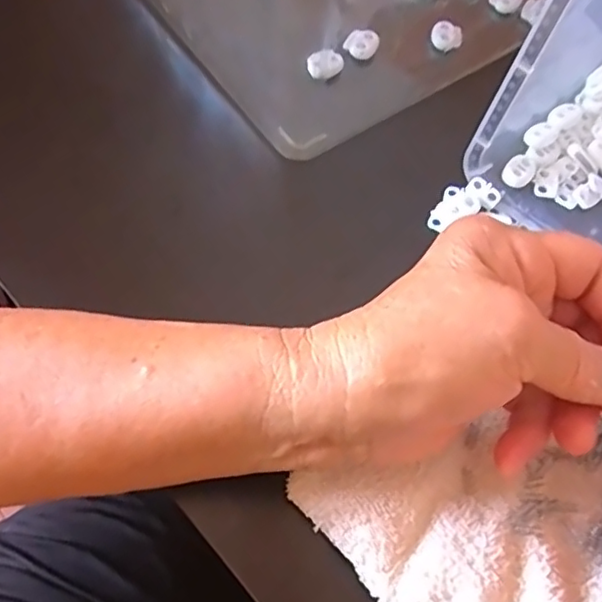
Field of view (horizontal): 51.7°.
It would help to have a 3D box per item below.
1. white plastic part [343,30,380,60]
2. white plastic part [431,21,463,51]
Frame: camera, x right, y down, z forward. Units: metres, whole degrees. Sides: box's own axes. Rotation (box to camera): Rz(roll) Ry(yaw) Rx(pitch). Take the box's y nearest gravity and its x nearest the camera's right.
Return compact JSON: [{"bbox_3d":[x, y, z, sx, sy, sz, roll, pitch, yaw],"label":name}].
[{"bbox_3d":[0.037,-0.157,0.383,0.021,0.012,0.015,11,63,2],"label":"white plastic part"},{"bbox_3d":[0.092,-0.166,0.391,0.019,0.012,0.015,20,64,6],"label":"white plastic part"}]

